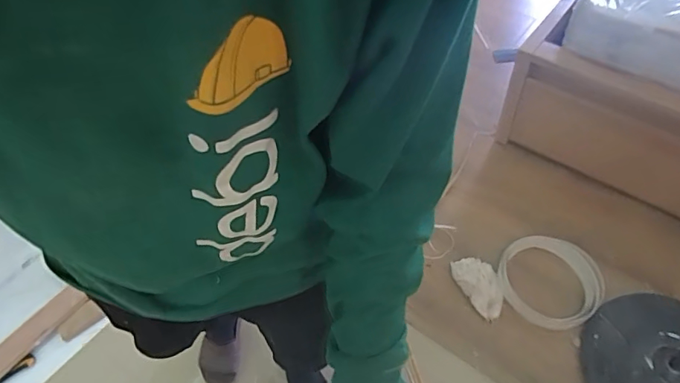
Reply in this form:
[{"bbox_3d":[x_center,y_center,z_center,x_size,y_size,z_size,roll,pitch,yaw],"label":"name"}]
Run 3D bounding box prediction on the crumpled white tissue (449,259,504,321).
[{"bbox_3d":[0.380,0.262,1.330,0.106,0.021,0.178,-12,53,-5],"label":"crumpled white tissue"}]

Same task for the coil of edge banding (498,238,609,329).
[{"bbox_3d":[0.564,0.231,1.316,0.254,0.033,0.271,-2,52,3],"label":"coil of edge banding"}]

